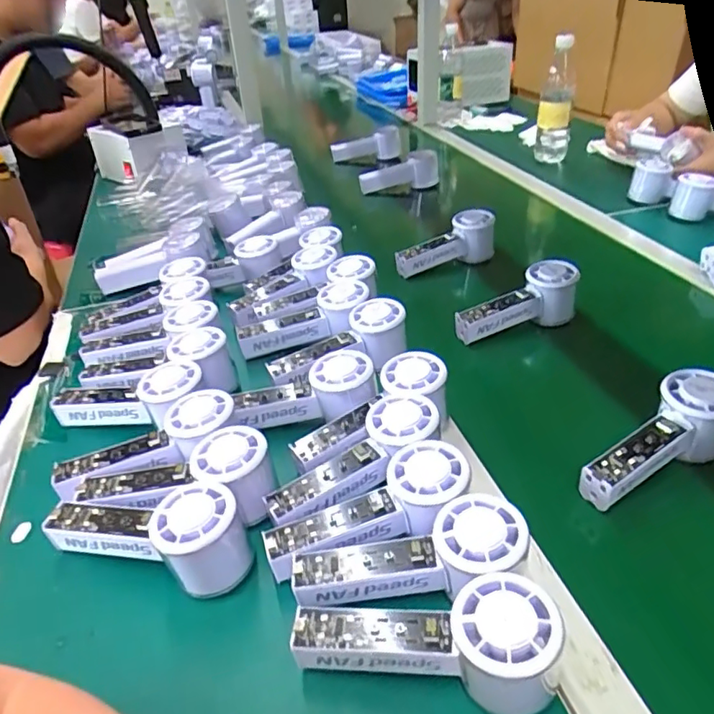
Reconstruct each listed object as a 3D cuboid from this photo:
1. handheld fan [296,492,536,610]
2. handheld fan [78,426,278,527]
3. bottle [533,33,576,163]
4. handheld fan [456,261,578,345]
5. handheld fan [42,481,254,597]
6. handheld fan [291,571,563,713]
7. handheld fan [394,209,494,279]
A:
[{"bbox_3d":[0.036,0.135,0.371,0.152,0.041,0.059,-18,35,8],"label":"handheld fan"},{"bbox_3d":[-0.137,0.095,0.445,0.154,0.057,0.057,-1,34,5],"label":"handheld fan"},{"bbox_3d":[0.403,-0.508,1.161,0.066,0.215,0.062,7,37,16],"label":"bottle"},{"bbox_3d":[0.180,-0.062,0.661,0.150,0.063,0.048,-15,36,-15],"label":"handheld fan"},{"bbox_3d":[-0.147,0.121,0.411,0.151,0.061,0.058,7,36,16],"label":"handheld fan"},{"bbox_3d":[0.039,0.161,0.335,0.146,0.060,0.051,4,35,12],"label":"handheld fan"},{"bbox_3d":[0.120,-0.158,0.801,0.149,0.066,0.047,-13,35,-14],"label":"handheld fan"}]

